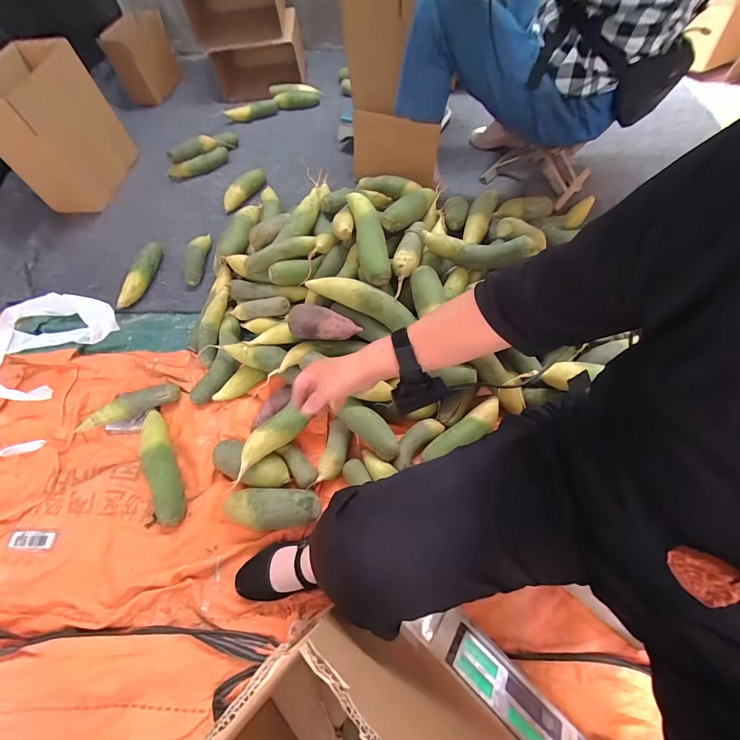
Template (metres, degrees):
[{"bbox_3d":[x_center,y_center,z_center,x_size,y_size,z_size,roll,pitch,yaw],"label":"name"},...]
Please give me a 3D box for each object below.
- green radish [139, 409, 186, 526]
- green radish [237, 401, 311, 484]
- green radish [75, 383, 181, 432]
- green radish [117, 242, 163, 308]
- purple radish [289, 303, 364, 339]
[{"bbox_3d":[-0.438,0.192,0.742,0.053,0.050,0.264,-23,61,-10],"label":"green radish"},{"bbox_3d":[-0.202,0.138,0.702,0.160,0.044,0.049,-40,65,-20],"label":"green radish"},{"bbox_3d":[-0.564,0.089,0.825,0.233,0.051,0.042,-23,61,-10],"label":"green radish"},{"bbox_3d":[-0.663,-0.286,1.033,0.055,0.056,0.247,4,60,6],"label":"green radish"},{"bbox_3d":[-0.096,-0.095,0.753,0.152,0.057,0.053,9,59,-14],"label":"purple radish"}]

